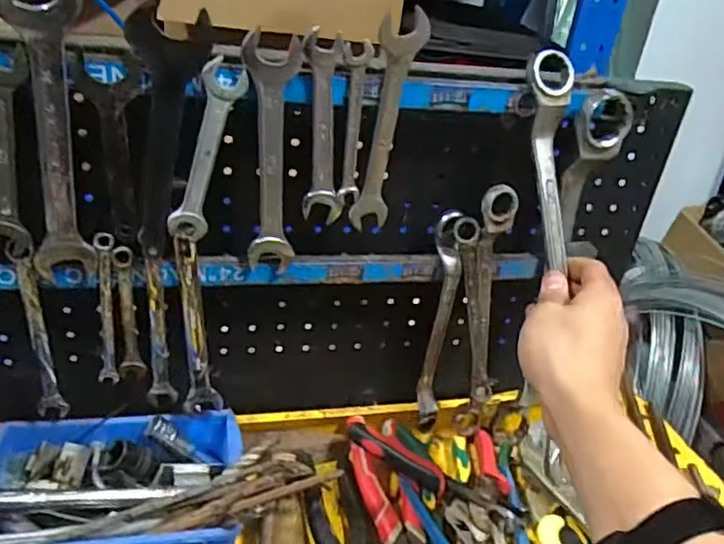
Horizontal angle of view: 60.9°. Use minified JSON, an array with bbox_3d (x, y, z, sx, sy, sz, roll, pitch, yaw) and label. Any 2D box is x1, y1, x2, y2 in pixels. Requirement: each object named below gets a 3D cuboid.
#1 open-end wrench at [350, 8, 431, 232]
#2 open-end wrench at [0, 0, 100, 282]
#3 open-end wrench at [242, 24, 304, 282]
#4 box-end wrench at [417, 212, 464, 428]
[{"bbox_3d":[0.019,-0.105,0.445,0.036,0.155,0.008,7,29,-1],"label":"open-end wrench"},{"bbox_3d":[-0.200,-0.083,0.397,0.041,0.201,0.009,1,32,-16],"label":"open-end wrench"},{"bbox_3d":[-0.065,-0.077,0.438,0.037,0.168,0.013,1,30,-11],"label":"open-end wrench"},{"bbox_3d":[0.071,0.051,0.570,0.027,0.232,0.037,16,30,15],"label":"box-end wrench"}]

